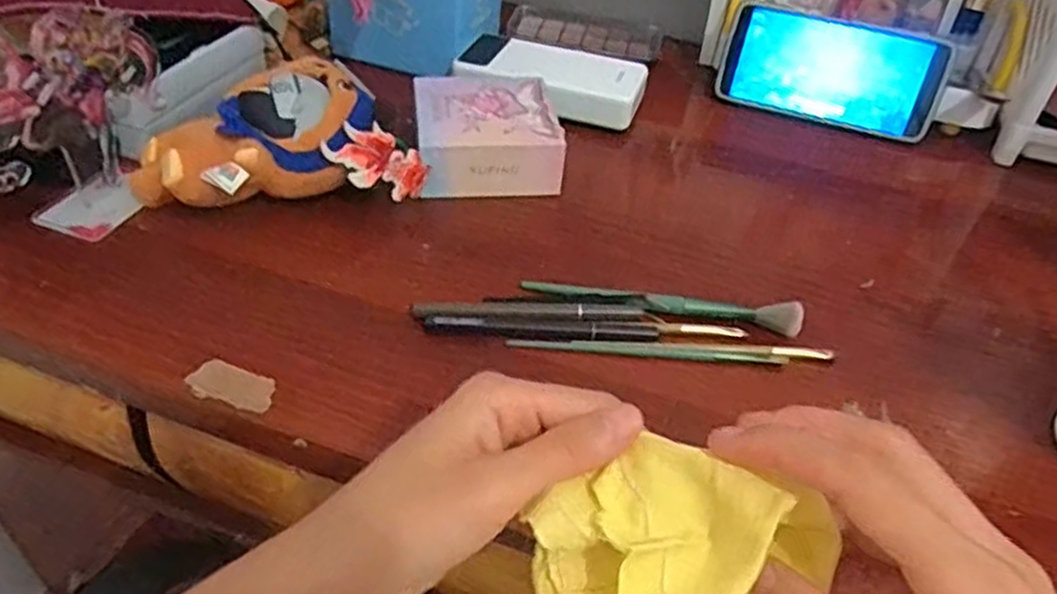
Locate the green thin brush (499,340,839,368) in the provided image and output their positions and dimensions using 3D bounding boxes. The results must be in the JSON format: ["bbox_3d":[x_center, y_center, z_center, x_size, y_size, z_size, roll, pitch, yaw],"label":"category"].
[{"bbox_3d":[0.078,0.030,0.405,0.174,0.007,0.012,2,42,-4],"label":"green thin brush"}]

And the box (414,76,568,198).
[{"bbox_3d":[-0.029,-0.114,0.520,0.093,0.039,0.098,-3,42,-10],"label":"box"}]

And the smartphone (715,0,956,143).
[{"bbox_3d":[0.241,-0.180,0.601,0.164,0.078,0.012,17,21,11],"label":"smartphone"}]

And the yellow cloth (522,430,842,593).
[{"bbox_3d":[0.044,0.097,0.241,0.086,0.040,0.093,22,84,18],"label":"yellow cloth"}]

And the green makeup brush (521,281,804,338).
[{"bbox_3d":[0.076,0.002,0.426,0.156,0.015,0.016,8,42,2],"label":"green makeup brush"}]

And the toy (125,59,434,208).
[{"bbox_3d":[-0.157,-0.099,0.464,0.161,0.055,0.092,-13,45,-21],"label":"toy"}]

